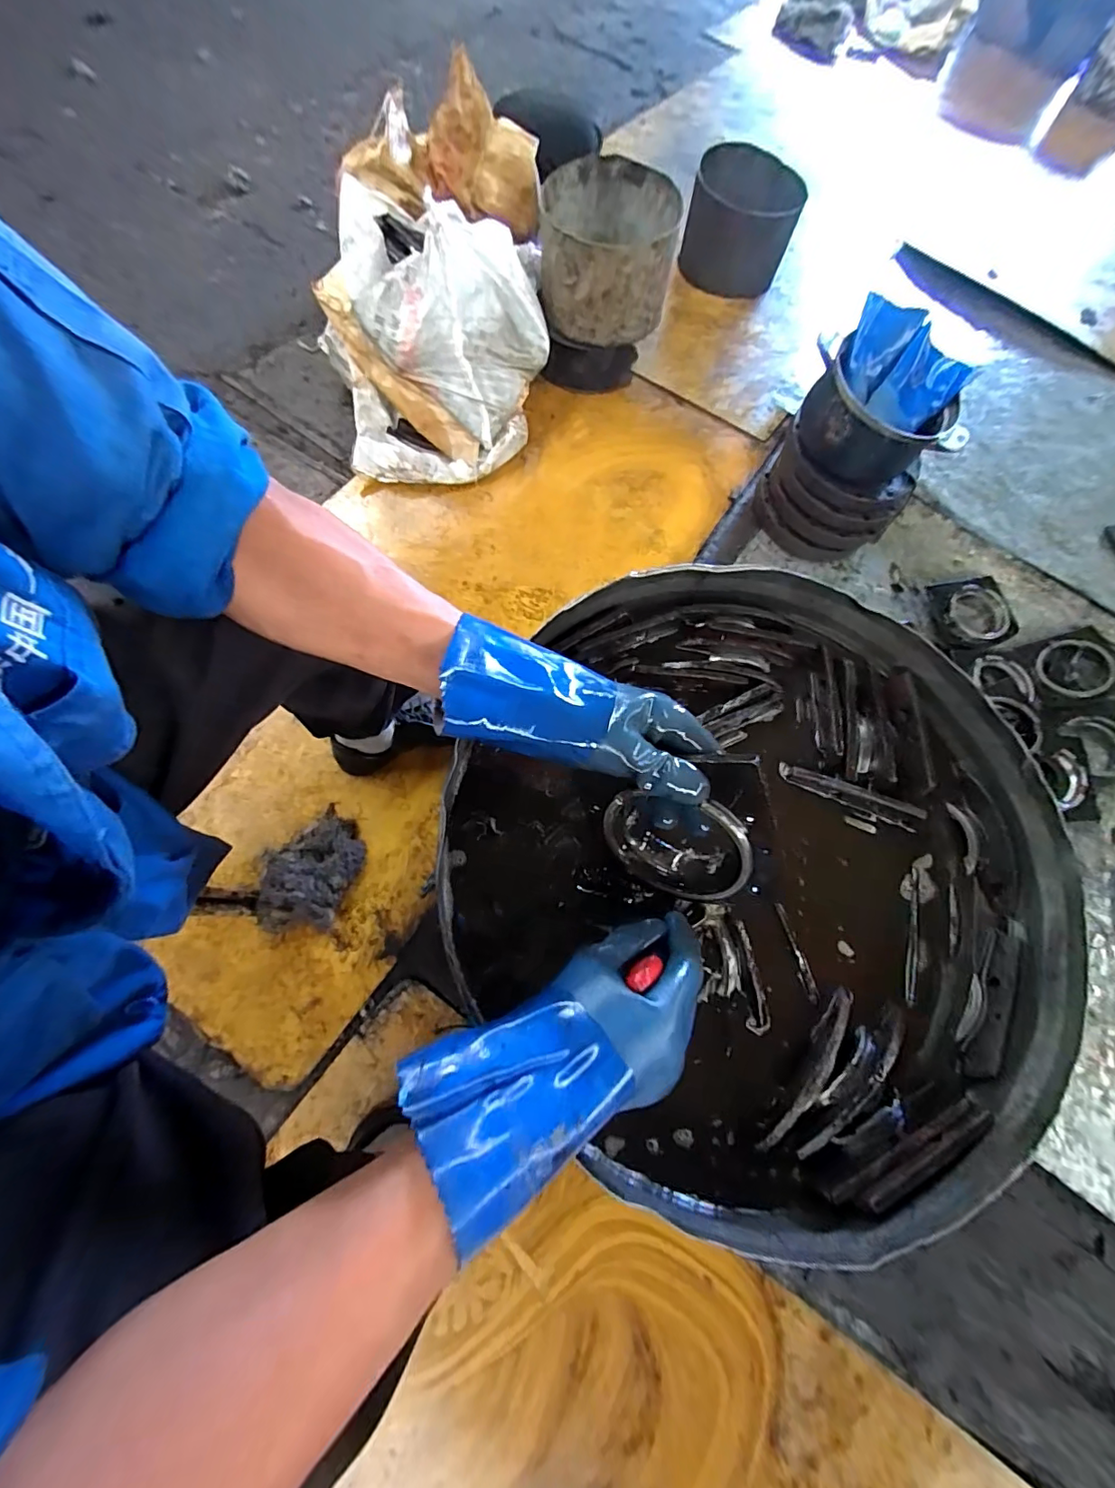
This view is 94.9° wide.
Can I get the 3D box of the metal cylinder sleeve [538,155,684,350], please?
[{"bbox_3d":[0.103,-1.021,1.092,0.274,0.204,0.266,-2,70,-6],"label":"metal cylinder sleeve"}]

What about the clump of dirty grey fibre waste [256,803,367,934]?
[{"bbox_3d":[-0.375,0.192,0.782,0.114,0.067,0.189,19,70,4],"label":"clump of dirty grey fibre waste"}]

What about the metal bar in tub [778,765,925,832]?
[{"bbox_3d":[0.307,0.052,0.537,0.144,0.035,0.017,23,70,3],"label":"metal bar in tub"}]

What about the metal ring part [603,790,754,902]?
[{"bbox_3d":[0.094,0.084,0.406,0.113,0.111,0.015,0,31,32],"label":"metal ring part"}]

